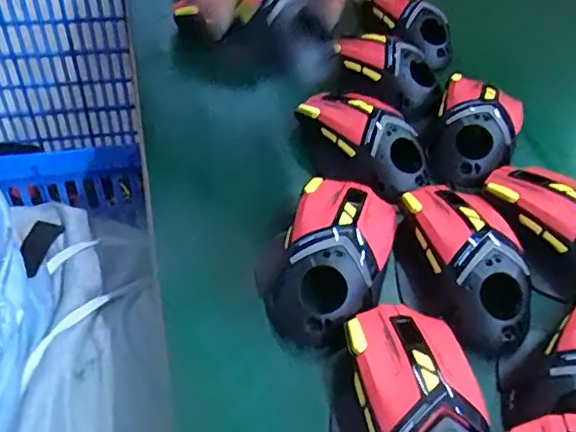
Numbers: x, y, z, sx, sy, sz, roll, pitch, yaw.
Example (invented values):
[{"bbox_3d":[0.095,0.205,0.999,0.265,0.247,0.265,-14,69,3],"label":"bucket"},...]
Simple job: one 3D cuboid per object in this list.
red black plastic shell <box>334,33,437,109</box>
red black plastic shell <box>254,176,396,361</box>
[{"bbox_3d":[0.086,-0.130,0.477,0.087,0.027,0.057,32,54,21],"label":"red black plastic shell"},{"bbox_3d":[0.024,0.019,0.342,0.074,0.037,0.127,17,50,10],"label":"red black plastic shell"}]

